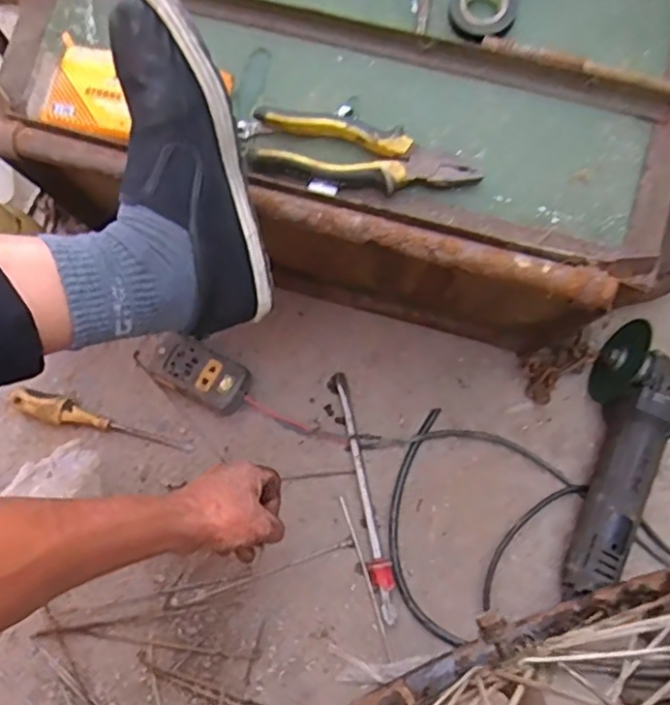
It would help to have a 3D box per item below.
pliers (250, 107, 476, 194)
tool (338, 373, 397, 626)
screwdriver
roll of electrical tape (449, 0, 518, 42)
[{"bbox_3d":[0.024,-0.167,0.543,0.187,0.016,0.052,11,71,6],"label":"pliers"},{"bbox_3d":[0.030,0.155,0.727,0.023,0.016,0.273,-12,70,-4],"label":"tool"},{"bbox_3d":[-0.266,0.081,0.749,0.202,0.033,0.029,14,70,5],"label":"screwdriver"},{"bbox_3d":[0.129,-0.300,0.565,0.055,0.017,0.068,11,71,6],"label":"roll of electrical tape"}]

